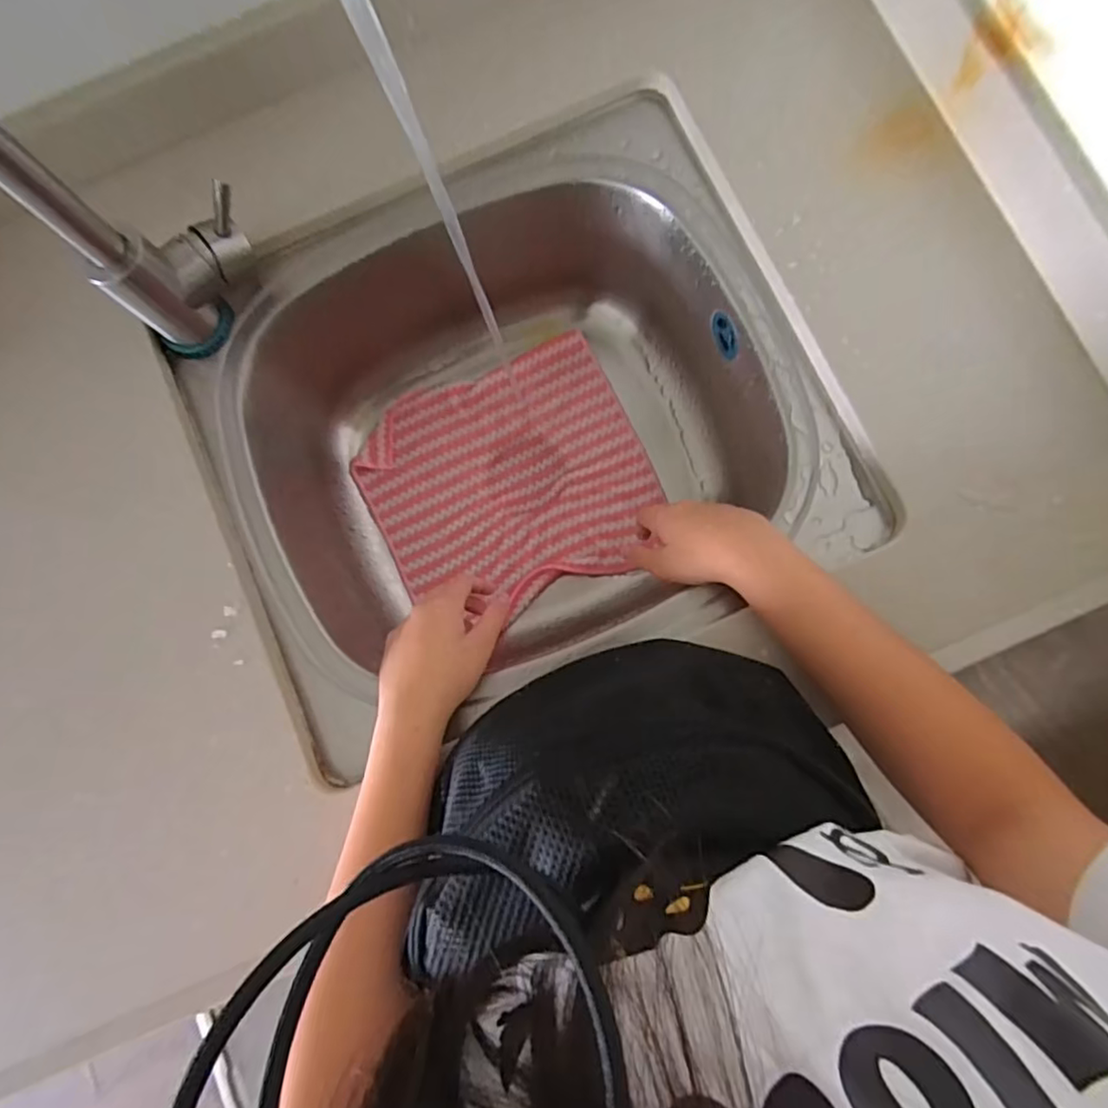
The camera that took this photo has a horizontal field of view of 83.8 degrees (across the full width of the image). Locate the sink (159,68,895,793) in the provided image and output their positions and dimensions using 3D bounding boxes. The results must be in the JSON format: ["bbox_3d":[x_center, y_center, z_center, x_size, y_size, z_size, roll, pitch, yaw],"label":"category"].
[{"bbox_3d":[-0.030,-0.093,0.515,0.422,0.173,0.373,-24,81,0],"label":"sink"}]

